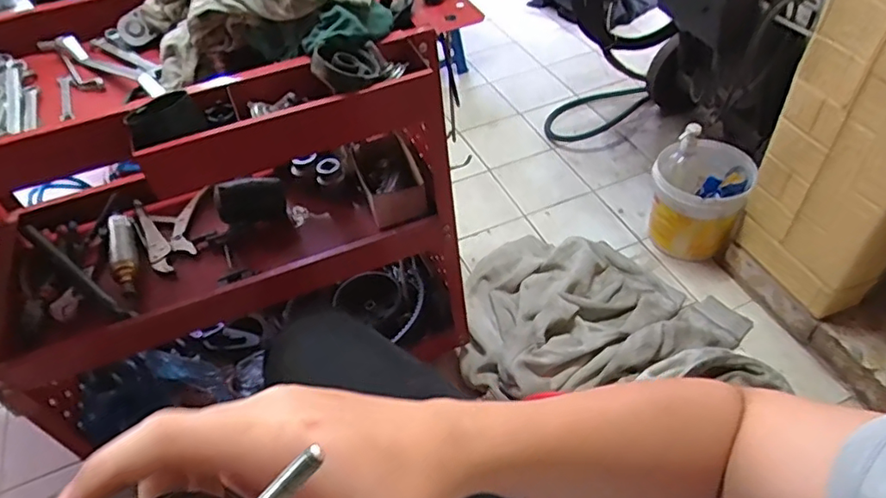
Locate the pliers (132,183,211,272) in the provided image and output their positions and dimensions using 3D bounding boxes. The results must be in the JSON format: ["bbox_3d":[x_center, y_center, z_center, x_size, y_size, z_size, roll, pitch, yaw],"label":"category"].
[{"bbox_3d":[-0.433,-0.039,0.948,0.114,0.024,0.169,-22,49,-15],"label":"pliers"}]

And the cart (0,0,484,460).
[{"bbox_3d":[-0.318,-0.064,0.894,0.742,0.688,0.416,-13,47,-6],"label":"cart"}]

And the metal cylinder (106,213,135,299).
[{"bbox_3d":[-0.499,0.008,0.901,0.036,0.030,0.171,-20,48,-13],"label":"metal cylinder"}]

